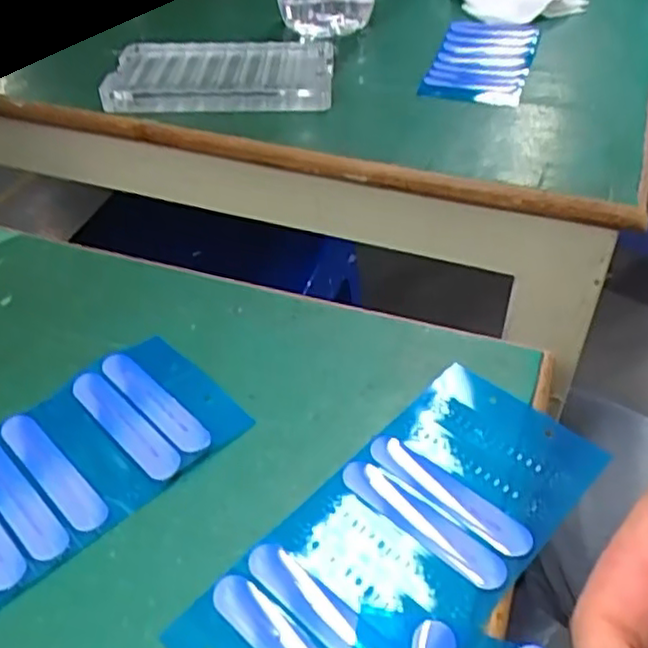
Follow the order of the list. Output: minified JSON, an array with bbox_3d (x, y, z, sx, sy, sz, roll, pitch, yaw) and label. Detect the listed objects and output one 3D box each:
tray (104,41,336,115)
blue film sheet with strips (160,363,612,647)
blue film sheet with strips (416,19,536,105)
[{"bbox_3d":[-0.057,-0.140,0.386,0.120,0.015,0.075,3,43,5],"label":"tray"},{"bbox_3d":[0.021,0.055,0.180,0.053,0.004,0.117,33,53,32],"label":"blue film sheet with strips"},{"bbox_3d":[0.093,-0.156,0.402,0.052,0.008,0.106,14,48,13],"label":"blue film sheet with strips"}]

